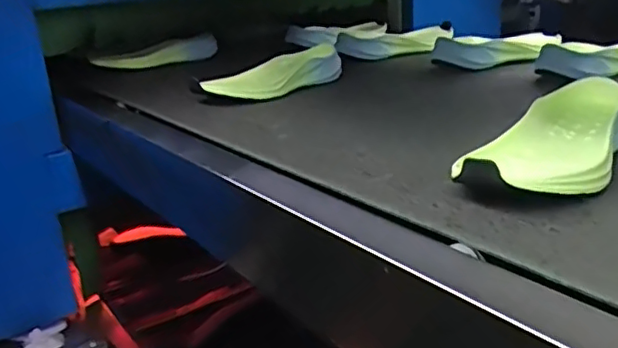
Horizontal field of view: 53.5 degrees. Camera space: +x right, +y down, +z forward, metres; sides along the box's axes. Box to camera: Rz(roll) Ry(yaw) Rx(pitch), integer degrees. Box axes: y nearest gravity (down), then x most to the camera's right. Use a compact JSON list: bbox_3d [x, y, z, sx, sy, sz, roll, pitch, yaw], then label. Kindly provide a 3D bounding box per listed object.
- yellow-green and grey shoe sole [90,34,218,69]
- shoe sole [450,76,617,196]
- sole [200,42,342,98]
[{"bbox_3d":[-0.304,-0.241,1.231,0.237,0.055,0.075,-9,20,-11],"label":"yellow-green and grey shoe sole"},{"bbox_3d":[0.214,-0.027,0.512,0.097,0.048,0.243,6,23,33],"label":"shoe sole"},{"bbox_3d":[-0.056,-0.144,0.900,0.238,0.050,0.079,-22,24,-37],"label":"sole"}]

